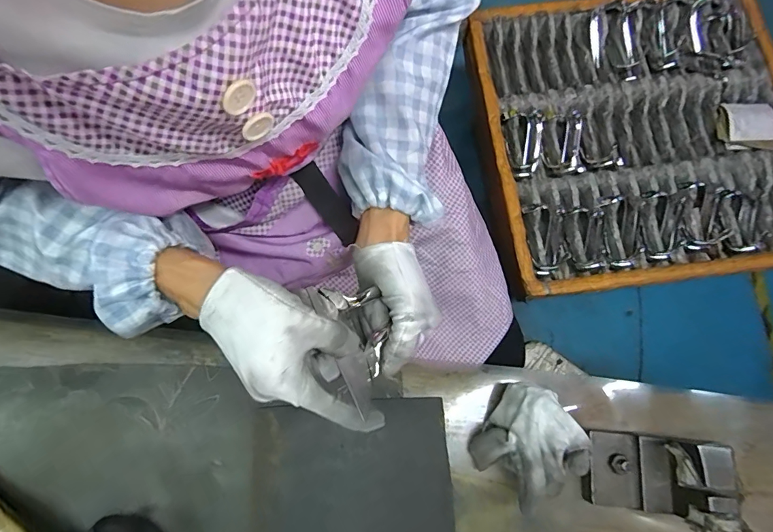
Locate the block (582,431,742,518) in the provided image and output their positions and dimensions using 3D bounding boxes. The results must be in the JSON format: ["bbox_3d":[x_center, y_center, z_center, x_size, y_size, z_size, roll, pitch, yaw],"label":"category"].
[{"bbox_3d":[0.228,0.178,0.358,0.094,0.071,0.064,2,76,-1],"label":"block"}]

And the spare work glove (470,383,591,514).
[{"bbox_3d":[0.124,0.152,0.366,0.068,0.071,0.094,34,77,7],"label":"spare work glove"}]

